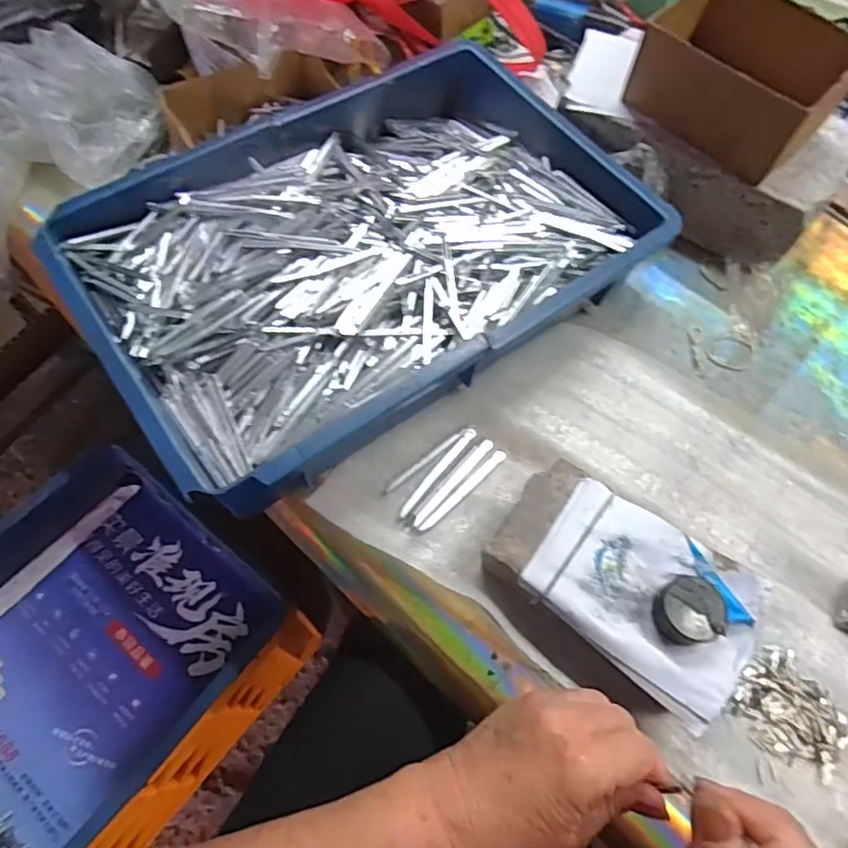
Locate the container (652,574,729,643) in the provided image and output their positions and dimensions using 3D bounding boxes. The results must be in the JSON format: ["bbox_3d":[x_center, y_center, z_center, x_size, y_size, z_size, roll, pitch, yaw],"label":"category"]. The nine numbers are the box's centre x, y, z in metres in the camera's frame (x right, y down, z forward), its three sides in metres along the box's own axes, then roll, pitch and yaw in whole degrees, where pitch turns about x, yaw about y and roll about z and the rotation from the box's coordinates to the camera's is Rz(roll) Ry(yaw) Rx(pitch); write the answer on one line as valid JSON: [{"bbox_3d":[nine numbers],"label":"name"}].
[{"bbox_3d":[0.164,0.115,0.367,0.039,0.021,0.038,1,63,-2],"label":"container"}]

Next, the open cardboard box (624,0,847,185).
[{"bbox_3d":[0.268,-0.294,0.505,0.154,0.072,0.117,39,68,16],"label":"open cardboard box"}]

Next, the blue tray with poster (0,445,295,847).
[{"bbox_3d":[-0.385,0.265,0.579,0.275,0.087,0.437,36,67,15],"label":"blue tray with poster"}]

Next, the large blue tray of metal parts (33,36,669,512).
[{"bbox_3d":[-0.044,-0.141,0.497,0.436,0.077,0.292,-33,69,-18],"label":"large blue tray of metal parts"}]

